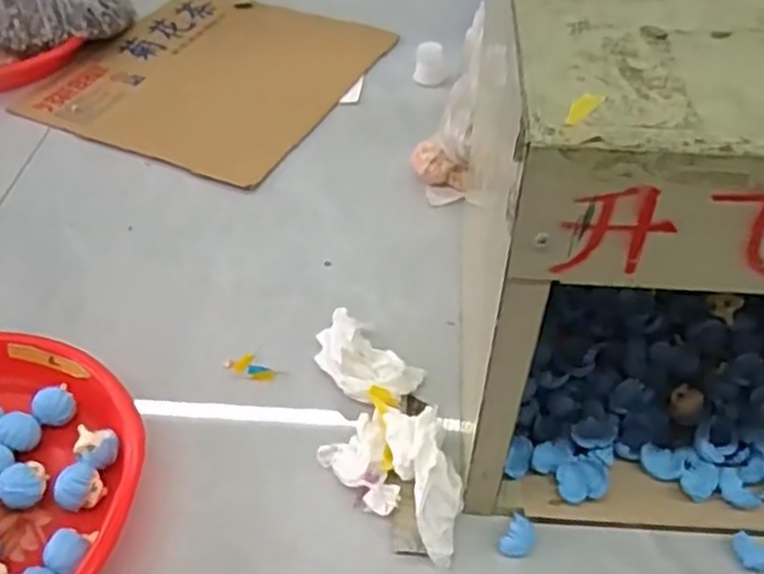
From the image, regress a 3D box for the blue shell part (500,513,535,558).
[{"bbox_3d":[0.084,0.154,0.460,0.018,0.012,0.024,24,50,22],"label":"blue shell part"}]

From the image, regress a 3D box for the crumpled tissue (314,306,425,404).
[{"bbox_3d":[-0.016,0.055,0.545,0.079,0.034,0.051,29,52,25],"label":"crumpled tissue"}]

